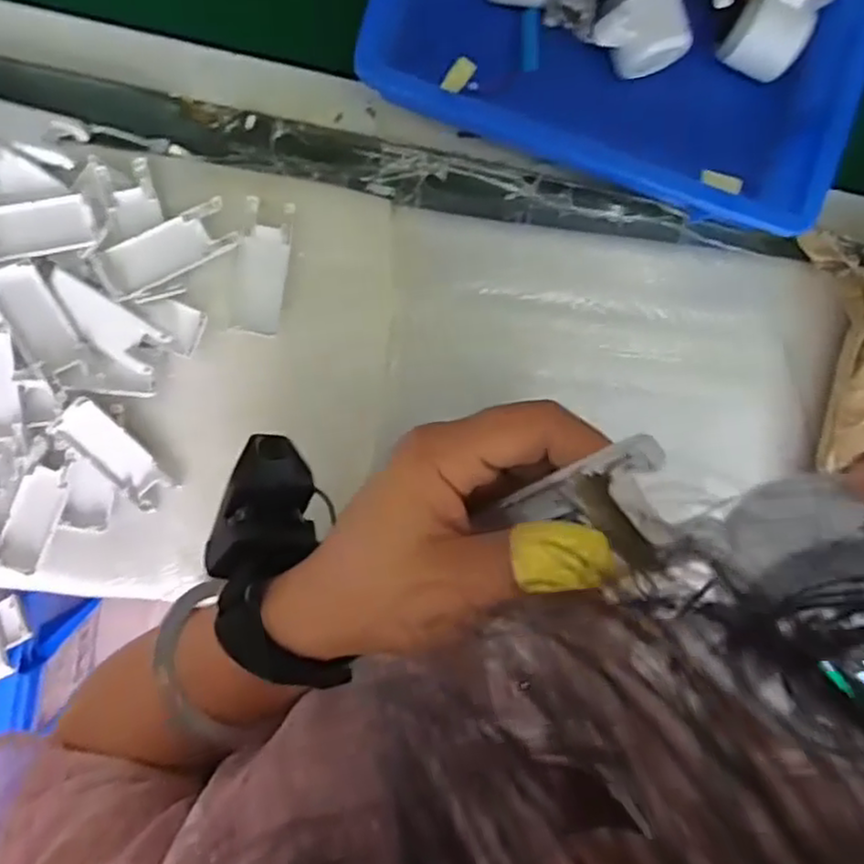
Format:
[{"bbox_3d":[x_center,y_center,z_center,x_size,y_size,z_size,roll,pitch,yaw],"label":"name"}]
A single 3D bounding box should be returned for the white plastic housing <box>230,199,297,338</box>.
[{"bbox_3d":[-0.133,-0.129,0.543,0.038,0.009,0.102,9,94,-7],"label":"white plastic housing"}]

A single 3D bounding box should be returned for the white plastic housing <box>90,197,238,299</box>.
[{"bbox_3d":[-0.203,-0.139,0.525,0.104,0.016,0.041,-29,97,-3],"label":"white plastic housing"}]

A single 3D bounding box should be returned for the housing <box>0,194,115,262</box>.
[{"bbox_3d":[-0.299,-0.149,0.506,0.111,0.015,0.042,-9,95,-5],"label":"housing"}]

